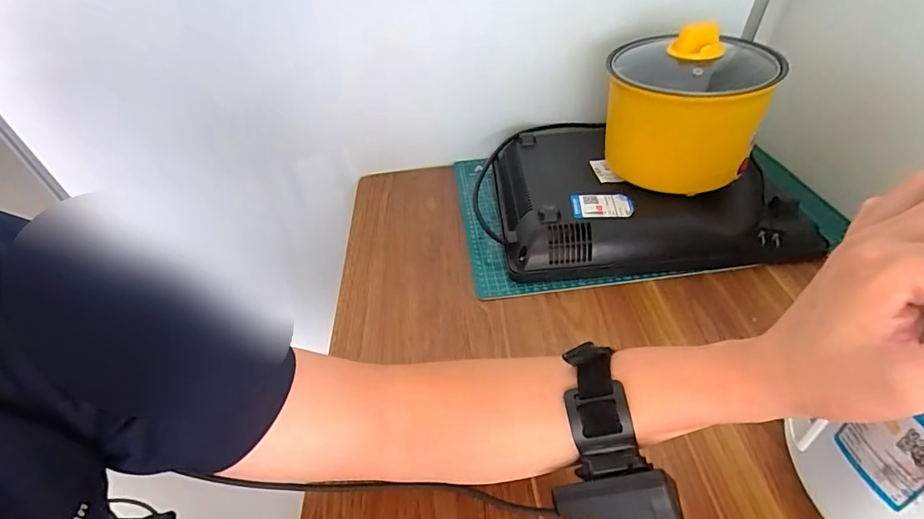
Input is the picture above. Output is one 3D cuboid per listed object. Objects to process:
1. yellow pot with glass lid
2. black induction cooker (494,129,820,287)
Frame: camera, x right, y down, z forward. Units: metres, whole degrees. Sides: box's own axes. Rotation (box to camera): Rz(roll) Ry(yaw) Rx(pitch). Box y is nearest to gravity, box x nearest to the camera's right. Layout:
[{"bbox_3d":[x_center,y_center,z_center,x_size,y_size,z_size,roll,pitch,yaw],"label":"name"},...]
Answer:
[{"bbox_3d":[0.250,-0.178,0.538,0.166,0.156,0.170,9,42,15],"label":"yellow pot with glass lid"},{"bbox_3d":[0.201,-0.076,0.581,0.322,0.070,0.228,-3,41,2],"label":"black induction cooker"}]

